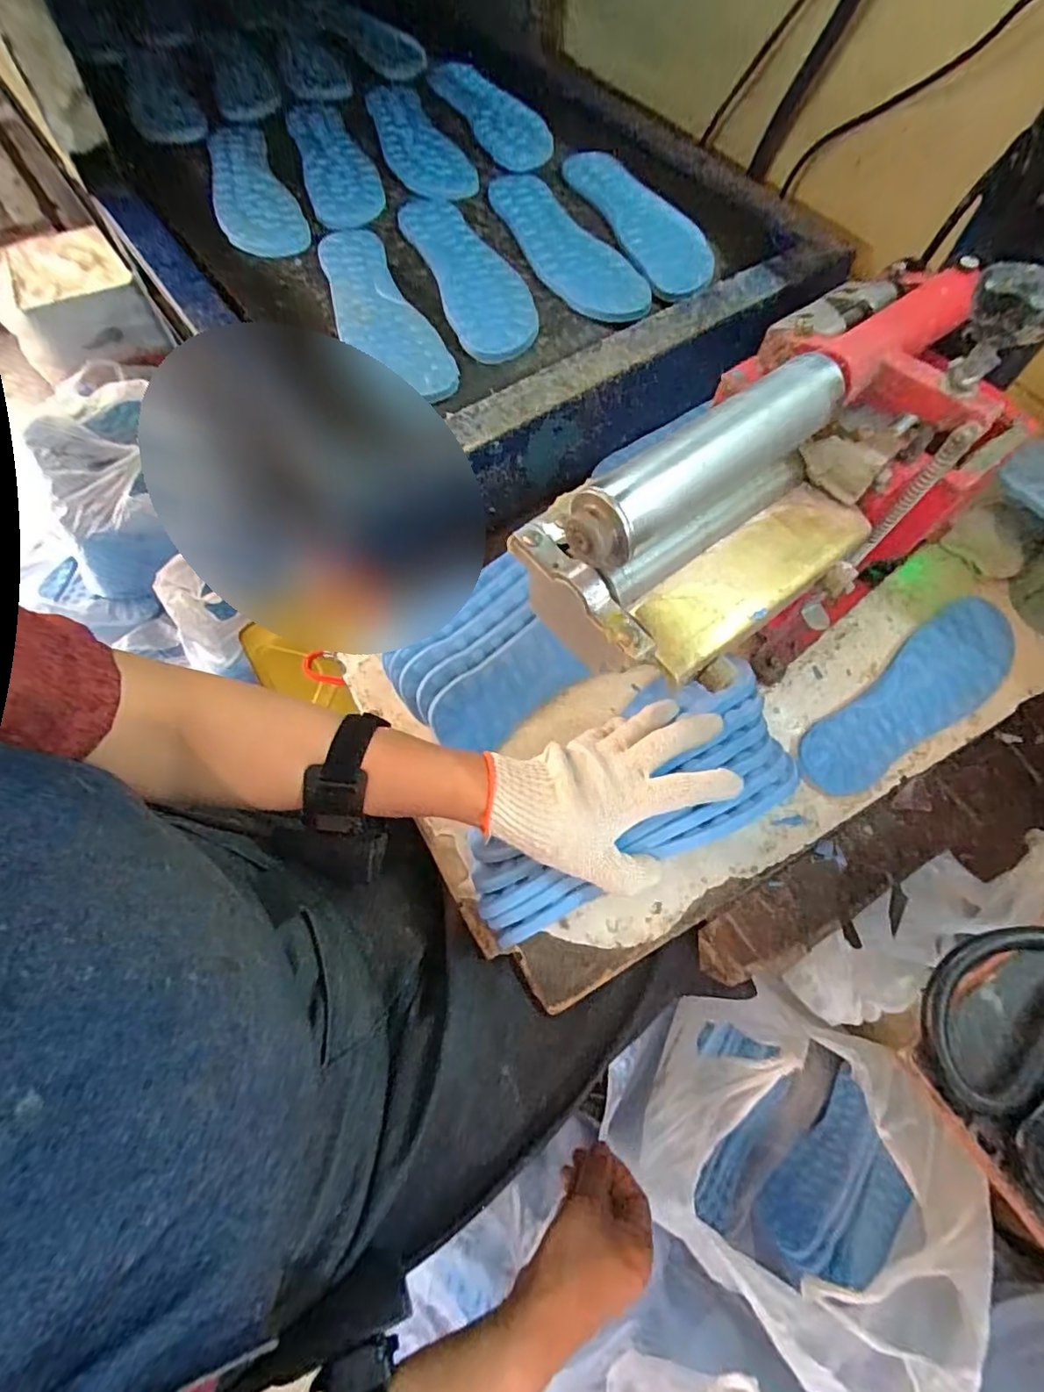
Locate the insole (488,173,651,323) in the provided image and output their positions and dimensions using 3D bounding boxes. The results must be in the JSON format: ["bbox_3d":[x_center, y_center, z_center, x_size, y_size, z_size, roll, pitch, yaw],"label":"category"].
[{"bbox_3d":[0.041,-0.467,0.602,0.075,0.018,0.264,-26,68,-11],"label":"insole"}]

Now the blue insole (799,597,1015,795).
[{"bbox_3d":[0.344,-0.001,0.502,0.253,0.014,0.076,-37,77,-15],"label":"blue insole"}]

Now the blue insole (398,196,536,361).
[{"bbox_3d":[-0.053,-0.417,0.570,0.078,0.014,0.244,-20,67,-8],"label":"blue insole"}]

